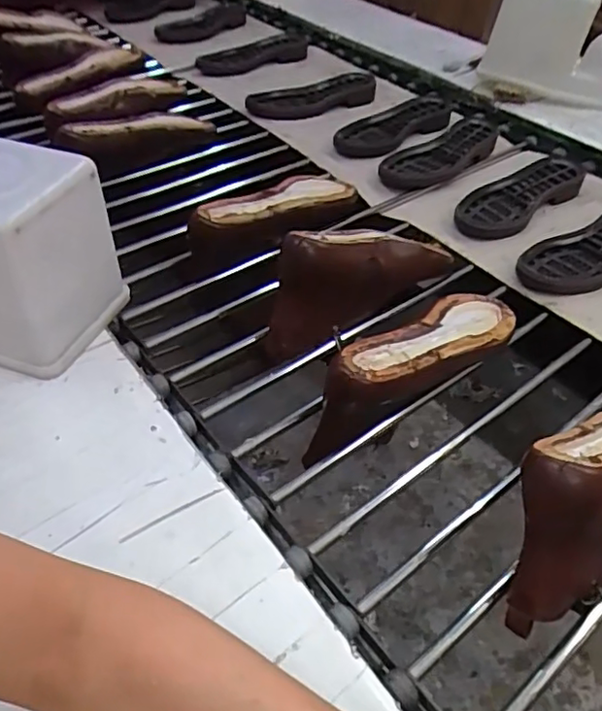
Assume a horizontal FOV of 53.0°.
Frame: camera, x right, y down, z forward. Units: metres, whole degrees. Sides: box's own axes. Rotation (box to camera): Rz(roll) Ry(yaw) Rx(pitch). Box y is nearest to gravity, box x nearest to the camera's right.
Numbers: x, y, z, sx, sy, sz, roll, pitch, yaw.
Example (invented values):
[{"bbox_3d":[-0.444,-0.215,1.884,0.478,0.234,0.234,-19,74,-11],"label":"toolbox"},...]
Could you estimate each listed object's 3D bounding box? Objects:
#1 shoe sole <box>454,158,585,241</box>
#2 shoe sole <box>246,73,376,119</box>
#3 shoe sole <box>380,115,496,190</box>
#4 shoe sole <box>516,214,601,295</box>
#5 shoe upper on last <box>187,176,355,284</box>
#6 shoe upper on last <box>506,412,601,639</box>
[{"bbox_3d":[0.329,-0.243,0.902,0.268,0.031,0.097,-33,54,-31],"label":"shoe sole"},{"bbox_3d":[0.017,-0.477,1.121,0.260,0.048,0.094,-22,49,-24],"label":"shoe sole"},{"bbox_3d":[0.238,-0.335,0.998,0.276,0.027,0.085,-33,54,-31],"label":"shoe sole"},{"bbox_3d":[0.395,-0.144,0.808,0.275,0.033,0.093,-28,52,-28],"label":"shoe sole"},{"bbox_3d":[-0.029,-0.174,0.770,0.253,0.074,0.094,-28,52,-28],"label":"shoe upper on last"},{"bbox_3d":[0.246,0.103,0.482,0.240,0.111,0.090,-29,52,-29],"label":"shoe upper on last"}]

